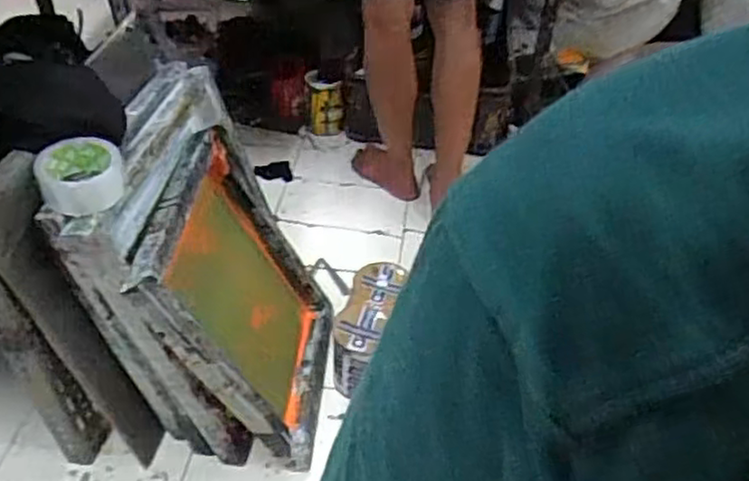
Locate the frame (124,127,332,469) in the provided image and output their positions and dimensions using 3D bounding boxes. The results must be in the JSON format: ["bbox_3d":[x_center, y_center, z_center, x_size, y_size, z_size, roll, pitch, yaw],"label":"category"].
[{"bbox_3d":[-0.202,0.091,1.127,0.055,0.457,0.358,-13,40,18],"label":"frame"}]

